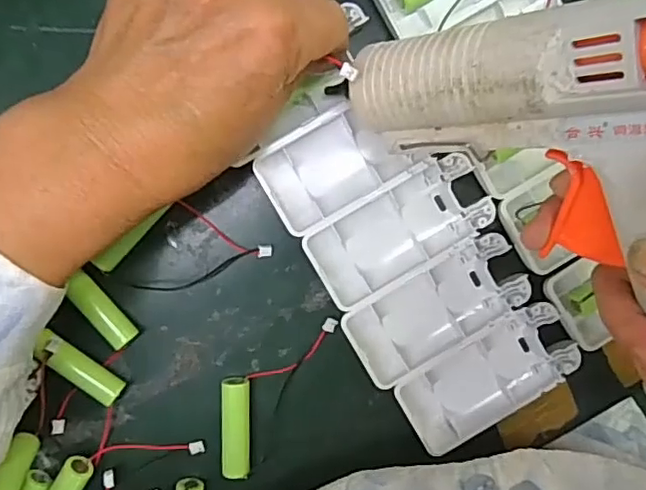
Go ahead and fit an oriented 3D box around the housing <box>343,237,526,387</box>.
[{"bbox_3d":[0.059,0.033,0.303,0.093,0.013,0.043,-32,95,-2],"label":"housing"}]

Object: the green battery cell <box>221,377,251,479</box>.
[{"bbox_3d":[-0.045,0.095,0.304,0.015,0.012,0.051,0,93,-4],"label":"green battery cell"}]

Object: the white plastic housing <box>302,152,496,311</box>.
[{"bbox_3d":[0.039,-0.008,0.299,0.092,0.013,0.044,-31,95,-2],"label":"white plastic housing"}]

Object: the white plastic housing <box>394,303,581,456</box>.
[{"bbox_3d":[0.087,0.070,0.307,0.093,0.014,0.045,-32,95,-2],"label":"white plastic housing"}]

